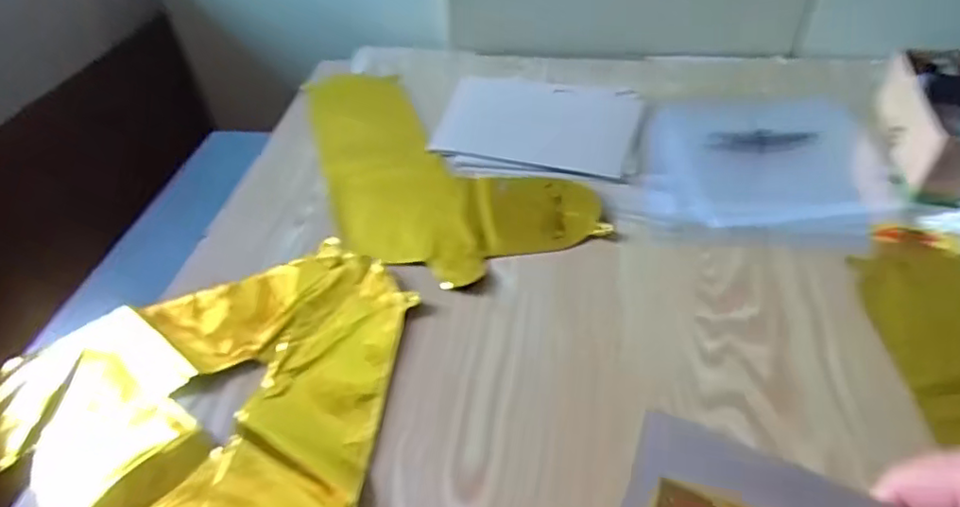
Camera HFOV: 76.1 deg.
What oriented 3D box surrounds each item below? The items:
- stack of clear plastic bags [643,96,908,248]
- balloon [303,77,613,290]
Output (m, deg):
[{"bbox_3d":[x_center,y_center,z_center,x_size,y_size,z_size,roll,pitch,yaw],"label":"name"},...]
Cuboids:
[{"bbox_3d":[0.296,-0.094,0.645,0.239,0.010,0.264,4,44,7],"label":"stack of clear plastic bags"},{"bbox_3d":[-0.042,-0.099,0.634,0.228,0.045,0.311,-18,45,-15],"label":"balloon"}]

